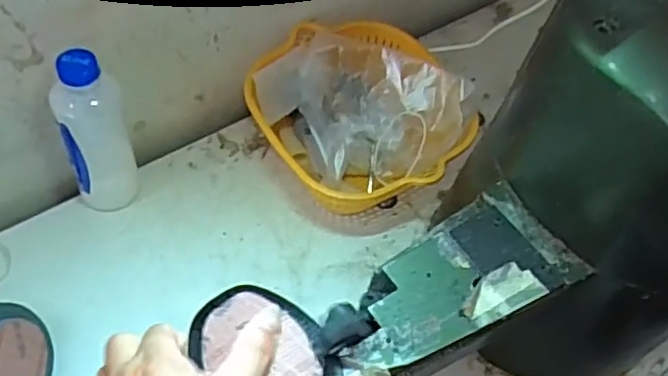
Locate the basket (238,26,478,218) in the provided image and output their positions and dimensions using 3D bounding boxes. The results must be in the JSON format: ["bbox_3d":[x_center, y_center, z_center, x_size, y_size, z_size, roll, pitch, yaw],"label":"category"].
[{"bbox_3d":[0.026,-0.067,0.649,0.190,0.085,0.202,1,58,-2],"label":"basket"}]

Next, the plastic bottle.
[{"bbox_3d":[-0.209,-0.046,0.568,0.059,0.171,0.052,-11,59,-10],"label":"plastic bottle"}]

